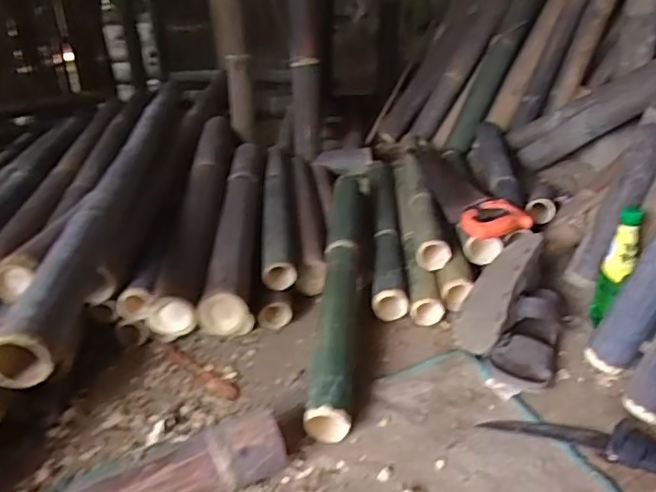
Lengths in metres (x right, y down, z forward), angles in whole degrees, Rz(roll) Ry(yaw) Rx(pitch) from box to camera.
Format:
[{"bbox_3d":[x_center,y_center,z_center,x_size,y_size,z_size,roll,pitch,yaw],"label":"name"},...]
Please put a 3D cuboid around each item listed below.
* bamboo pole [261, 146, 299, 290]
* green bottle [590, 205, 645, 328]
[{"bbox_3d":[-0.110,-0.093,1.346,0.072,0.086,0.648,-4,27,-3],"label":"bamboo pole"},{"bbox_3d":[0.469,0.036,0.962,0.051,0.202,0.050,8,28,20],"label":"green bottle"}]

